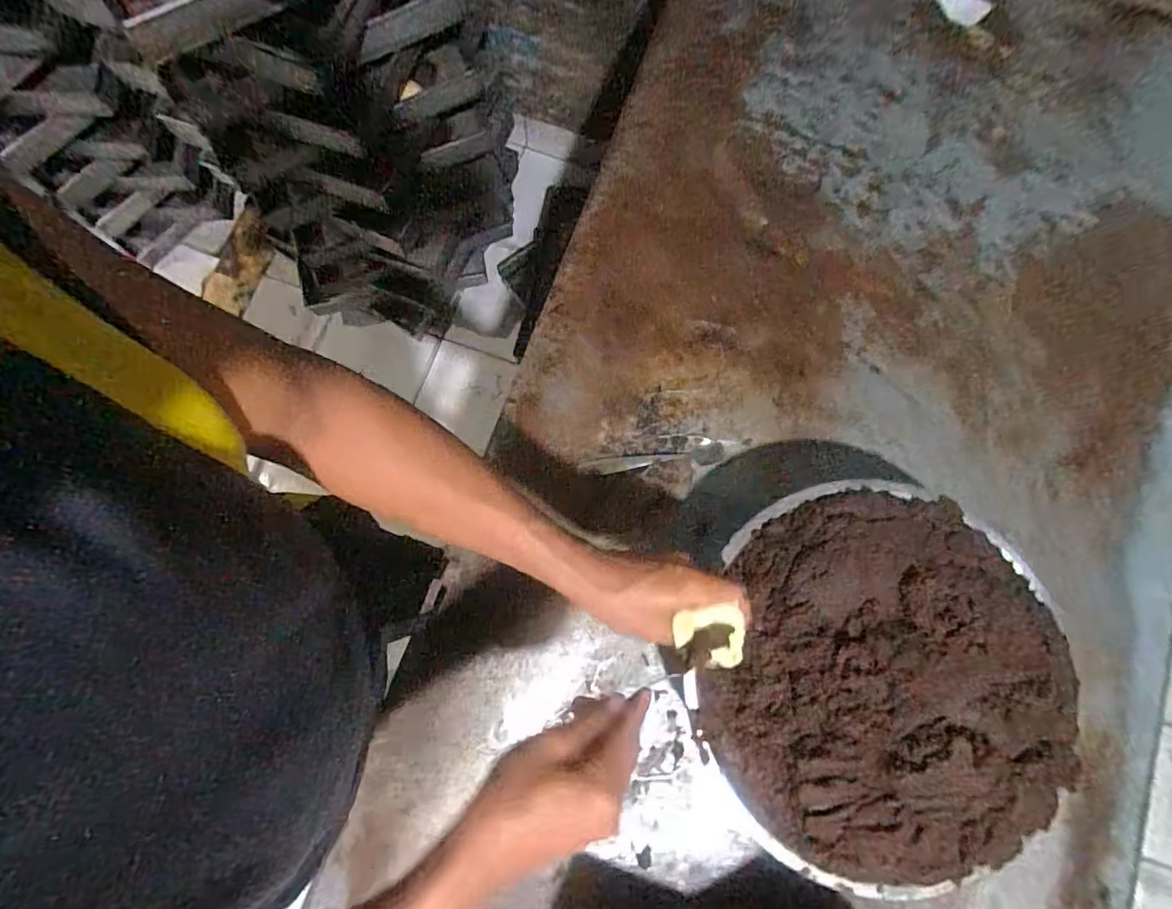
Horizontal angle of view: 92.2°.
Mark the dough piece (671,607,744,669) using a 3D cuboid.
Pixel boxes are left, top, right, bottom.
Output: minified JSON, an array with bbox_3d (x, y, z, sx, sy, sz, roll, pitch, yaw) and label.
[{"bbox_3d":[0.099,0.148,0.450,0.059,0.035,0.049,-3,80,-1],"label":"dough piece"}]

